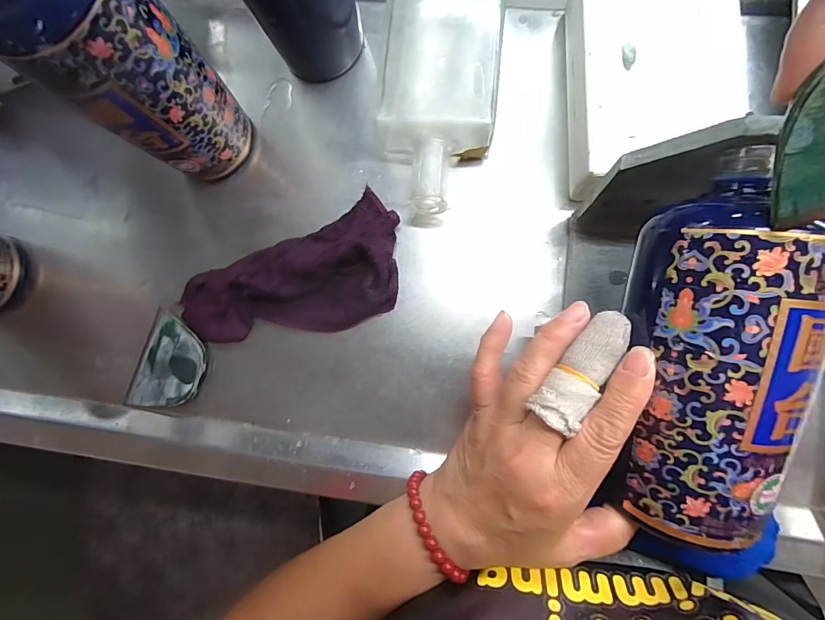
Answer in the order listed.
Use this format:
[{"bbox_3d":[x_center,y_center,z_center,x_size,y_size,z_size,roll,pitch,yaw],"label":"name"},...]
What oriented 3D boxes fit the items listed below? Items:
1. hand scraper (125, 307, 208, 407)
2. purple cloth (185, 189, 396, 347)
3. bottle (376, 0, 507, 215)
[{"bbox_3d":[-0.203,0.046,0.324,0.059,0.008,0.080,17,90,7],"label":"hand scraper"},{"bbox_3d":[-0.097,-0.018,0.311,0.184,0.029,0.090,-23,85,5],"label":"purple cloth"},{"bbox_3d":[0.024,-0.187,0.310,0.092,0.050,0.227,4,86,6],"label":"bottle"}]

